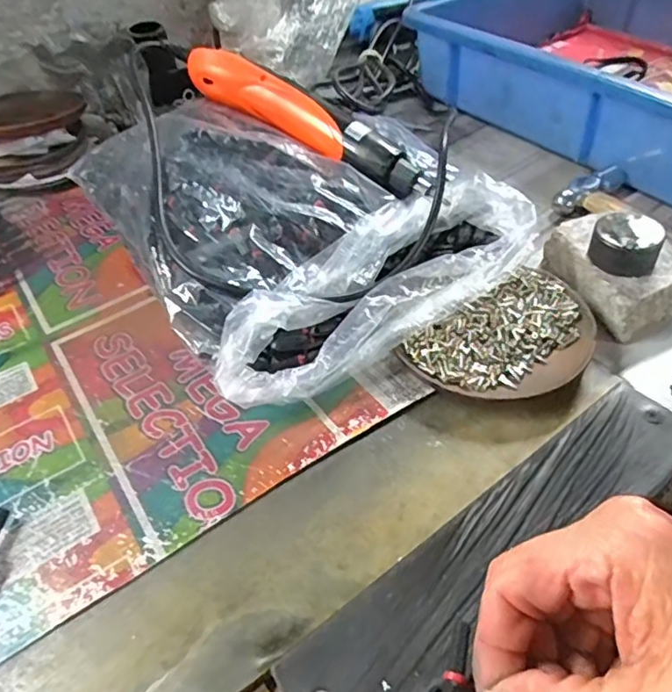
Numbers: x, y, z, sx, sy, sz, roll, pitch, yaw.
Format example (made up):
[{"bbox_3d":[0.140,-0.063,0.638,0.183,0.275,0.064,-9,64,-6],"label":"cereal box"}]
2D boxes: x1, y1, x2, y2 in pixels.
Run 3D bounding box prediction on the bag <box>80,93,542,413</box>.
[{"bbox_3d":[-0.028,-0.101,0.414,0.230,0.071,0.278,-26,49,-20],"label":"bag"}]

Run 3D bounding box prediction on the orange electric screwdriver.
[{"bbox_3d":[-0.022,-0.165,0.430,0.207,0.030,0.032,34,56,16],"label":"orange electric screwdriver"}]

